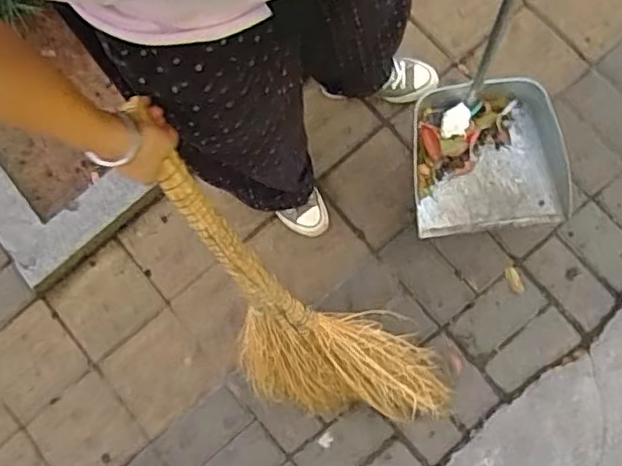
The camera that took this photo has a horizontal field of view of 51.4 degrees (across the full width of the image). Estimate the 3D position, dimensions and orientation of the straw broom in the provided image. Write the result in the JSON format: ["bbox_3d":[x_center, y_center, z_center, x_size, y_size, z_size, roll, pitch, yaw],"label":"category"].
[{"bbox_3d":[-0.060,0.144,1.042,0.265,0.732,0.094,-22,45,27],"label":"straw broom"}]

